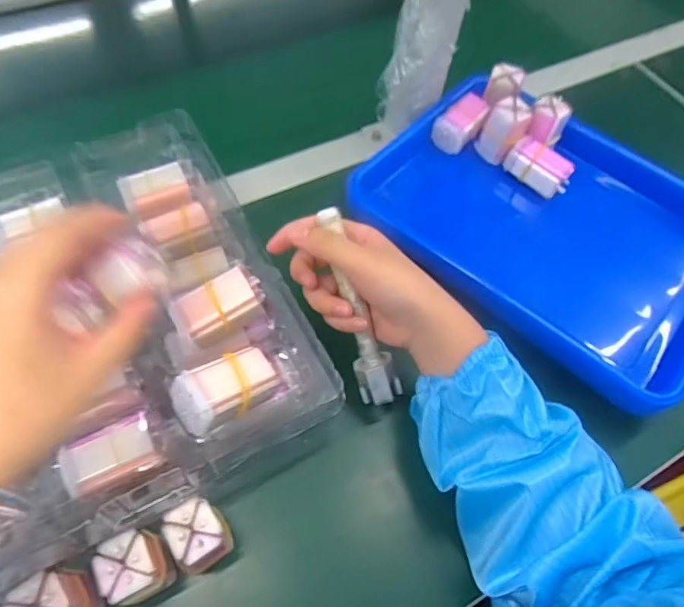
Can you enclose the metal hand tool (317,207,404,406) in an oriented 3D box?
[{"bbox_3d":[0.013,0.003,0.378,0.029,0.019,0.149,-19,101,-14],"label":"metal hand tool"}]

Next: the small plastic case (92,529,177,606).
[{"bbox_3d":[-0.127,0.161,0.315,0.035,0.027,0.038,-26,65,-18],"label":"small plastic case"}]

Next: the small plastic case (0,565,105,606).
[{"bbox_3d":[-0.170,0.180,0.305,0.036,0.037,0.037,41,65,19],"label":"small plastic case"}]

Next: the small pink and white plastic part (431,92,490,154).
[{"bbox_3d":[0.122,-0.186,0.526,0.034,0.035,0.055,38,64,17],"label":"small pink and white plastic part"}]

